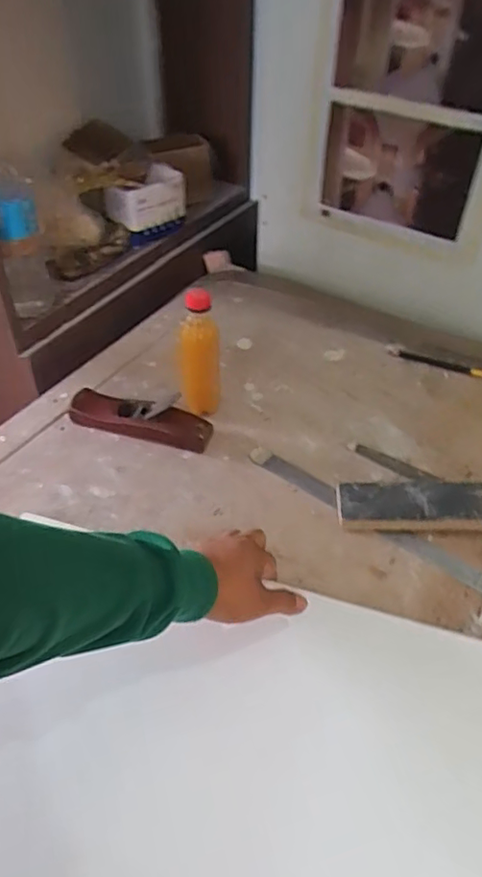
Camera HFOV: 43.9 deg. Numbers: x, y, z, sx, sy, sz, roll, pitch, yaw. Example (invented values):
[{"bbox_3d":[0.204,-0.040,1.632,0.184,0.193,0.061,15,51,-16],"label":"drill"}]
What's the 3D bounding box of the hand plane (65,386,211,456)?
[{"bbox_3d":[-0.137,-0.037,0.796,0.198,0.061,0.050,14,46,11],"label":"hand plane"}]

